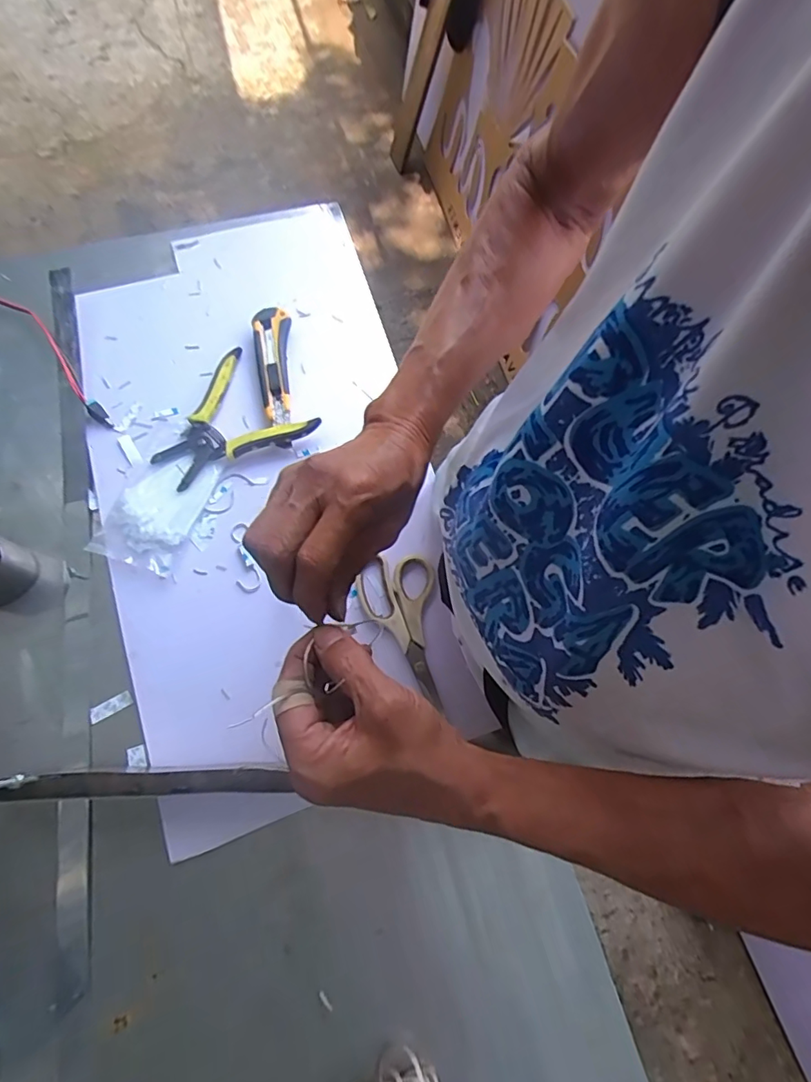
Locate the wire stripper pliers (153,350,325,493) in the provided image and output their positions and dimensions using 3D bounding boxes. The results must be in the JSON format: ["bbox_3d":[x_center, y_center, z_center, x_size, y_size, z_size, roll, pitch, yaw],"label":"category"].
[{"bbox_3d":[-0.189,-0.116,0.543,0.137,0.017,0.148,40,76,11],"label":"wire stripper pliers"}]

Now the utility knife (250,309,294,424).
[{"bbox_3d":[-0.146,-0.192,0.567,0.040,0.020,0.138,-5,72,-2],"label":"utility knife"}]

